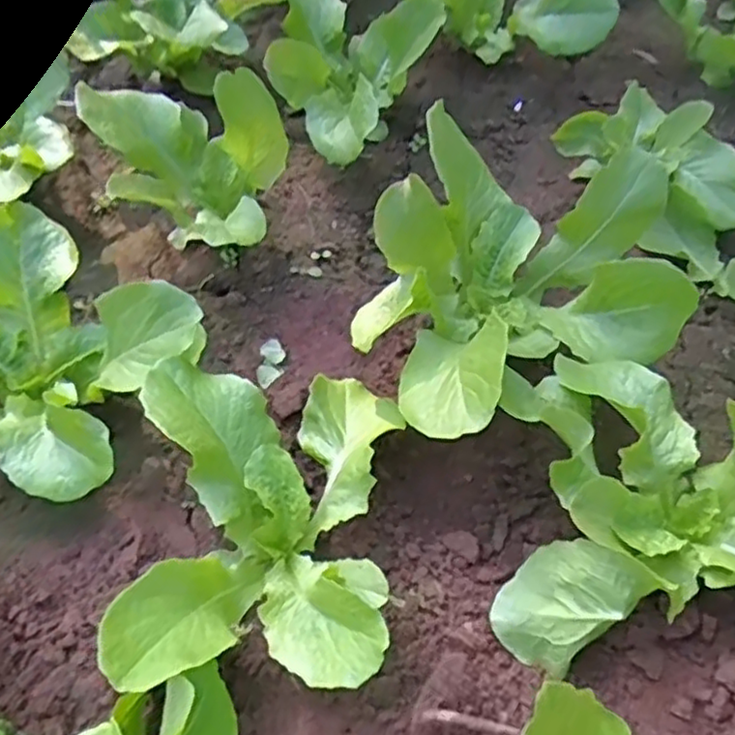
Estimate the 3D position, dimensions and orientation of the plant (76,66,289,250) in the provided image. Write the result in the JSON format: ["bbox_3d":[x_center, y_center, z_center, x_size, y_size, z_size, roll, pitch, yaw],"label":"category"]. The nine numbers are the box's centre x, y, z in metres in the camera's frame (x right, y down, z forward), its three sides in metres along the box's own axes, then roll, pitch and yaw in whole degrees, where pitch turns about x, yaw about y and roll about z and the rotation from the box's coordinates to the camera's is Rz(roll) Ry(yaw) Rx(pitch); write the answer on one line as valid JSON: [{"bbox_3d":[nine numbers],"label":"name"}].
[{"bbox_3d":[-0.201,-0.204,0.761,0.197,0.198,0.148,13,57,9],"label":"plant"}]

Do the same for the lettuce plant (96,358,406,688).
[{"bbox_3d":[-0.073,0.110,0.559,0.188,0.134,0.274,-2,56,-1],"label":"lettuce plant"}]

